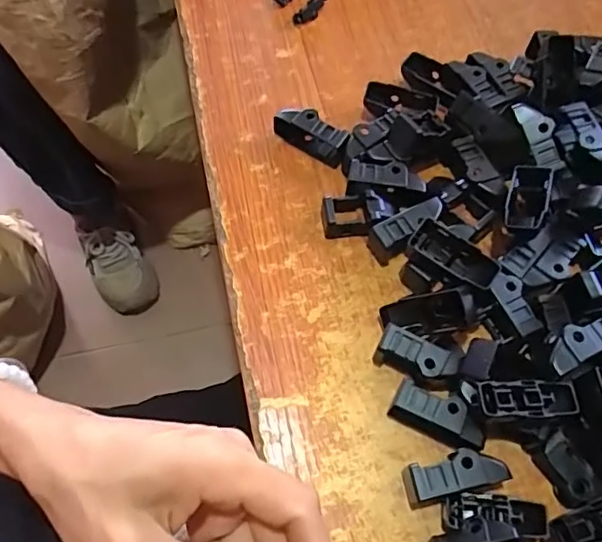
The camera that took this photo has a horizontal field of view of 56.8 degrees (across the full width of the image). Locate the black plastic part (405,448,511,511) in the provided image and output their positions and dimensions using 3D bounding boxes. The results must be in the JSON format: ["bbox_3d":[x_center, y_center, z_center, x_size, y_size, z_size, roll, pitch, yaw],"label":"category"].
[{"bbox_3d":[0.079,0.104,0.283,0.049,0.022,0.020,-12,66,-7],"label":"black plastic part"}]

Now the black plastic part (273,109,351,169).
[{"bbox_3d":[0.008,-0.091,0.372,0.052,0.023,0.016,30,68,12],"label":"black plastic part"}]

